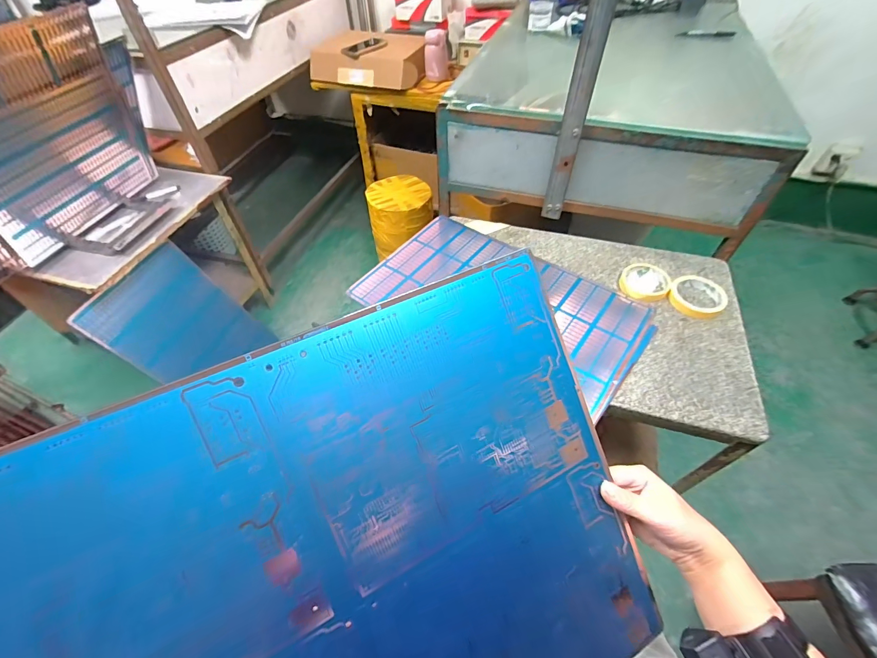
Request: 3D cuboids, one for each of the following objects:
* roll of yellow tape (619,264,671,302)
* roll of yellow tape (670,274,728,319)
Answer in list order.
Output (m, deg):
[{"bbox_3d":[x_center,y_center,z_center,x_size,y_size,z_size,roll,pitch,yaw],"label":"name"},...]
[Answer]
[{"bbox_3d":[0.416,-0.100,0.773,0.090,0.021,0.093,-1,51,2],"label":"roll of yellow tape"},{"bbox_3d":[0.513,-0.068,0.750,0.099,0.022,0.105,-1,51,2],"label":"roll of yellow tape"}]

